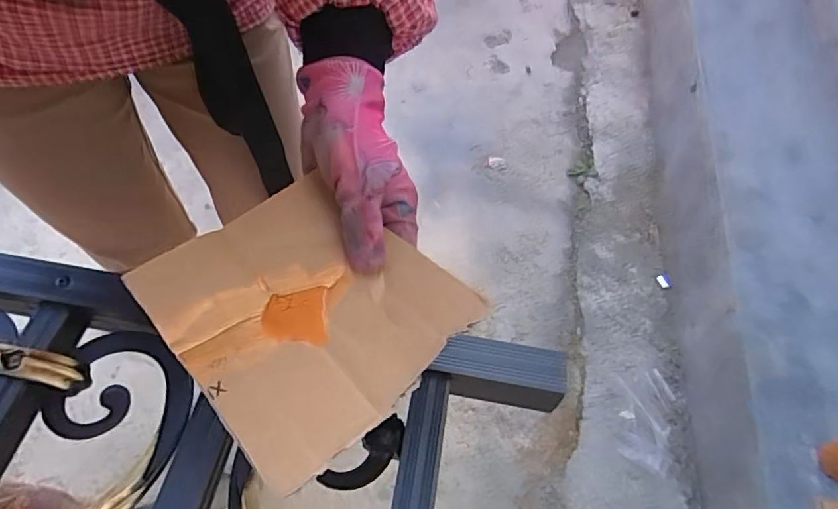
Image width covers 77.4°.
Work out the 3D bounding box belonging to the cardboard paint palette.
[{"bbox_3d":[-0.065,0.027,0.295,0.137,0.021,0.151,-39,64,-21],"label":"cardboard paint palette"}]

